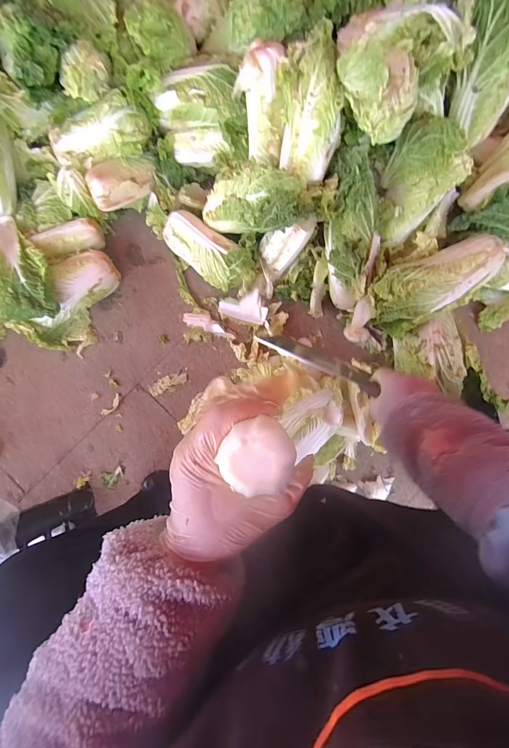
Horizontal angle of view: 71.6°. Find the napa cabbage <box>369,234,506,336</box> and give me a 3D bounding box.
[{"bbox_3d":[0.329,-0.166,0.653,0.253,0.087,0.110,-30,81,-5],"label":"napa cabbage"}]

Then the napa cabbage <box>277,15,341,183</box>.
[{"bbox_3d":[0.106,-0.445,0.597,0.103,0.095,0.209,17,120,23],"label":"napa cabbage"}]

